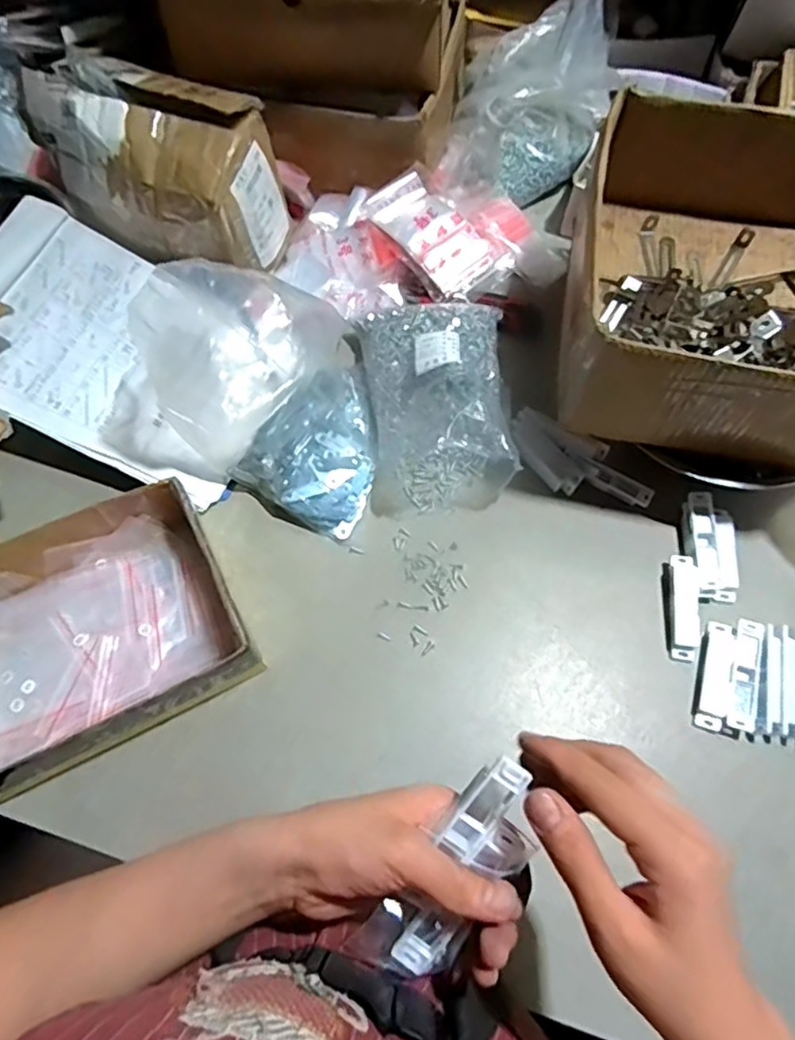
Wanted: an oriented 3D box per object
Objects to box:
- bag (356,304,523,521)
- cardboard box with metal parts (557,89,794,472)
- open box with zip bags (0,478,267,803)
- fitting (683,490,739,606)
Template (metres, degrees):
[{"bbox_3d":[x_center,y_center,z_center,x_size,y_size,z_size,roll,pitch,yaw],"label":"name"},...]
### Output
[{"bbox_3d":[0.041,-0.126,0.625,0.143,0.071,0.218,-5,64,-2],"label":"bag"},{"bbox_3d":[0.294,-0.214,0.571,0.252,0.117,0.307,12,65,6],"label":"cardboard box with metal parts"},{"bbox_3d":[-0.263,0.098,0.526,0.246,0.075,0.179,-25,67,-11],"label":"open box with zip bags"},{"bbox_3d":[0.291,0.024,0.590,0.047,0.018,0.099,4,64,2],"label":"fitting"}]

